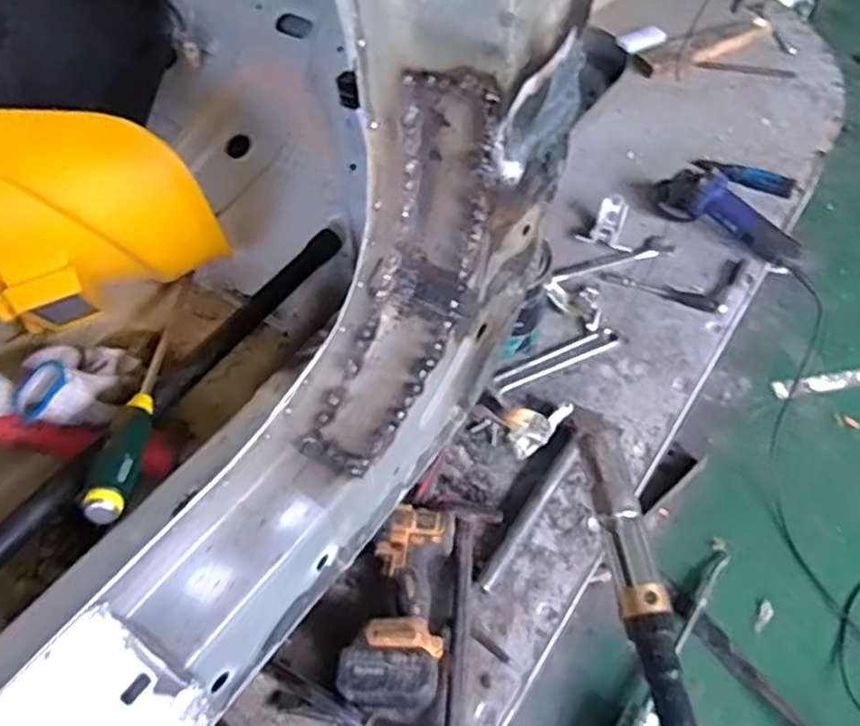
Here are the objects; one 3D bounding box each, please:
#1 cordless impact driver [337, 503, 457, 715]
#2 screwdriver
[{"bbox_3d":[-0.031,0.298,0.902,0.112,0.072,0.253,8,52,8],"label":"cordless impact driver"},{"bbox_3d":[-0.245,0.012,0.644,0.029,0.034,0.331,-4,32,-6],"label":"screwdriver"}]

